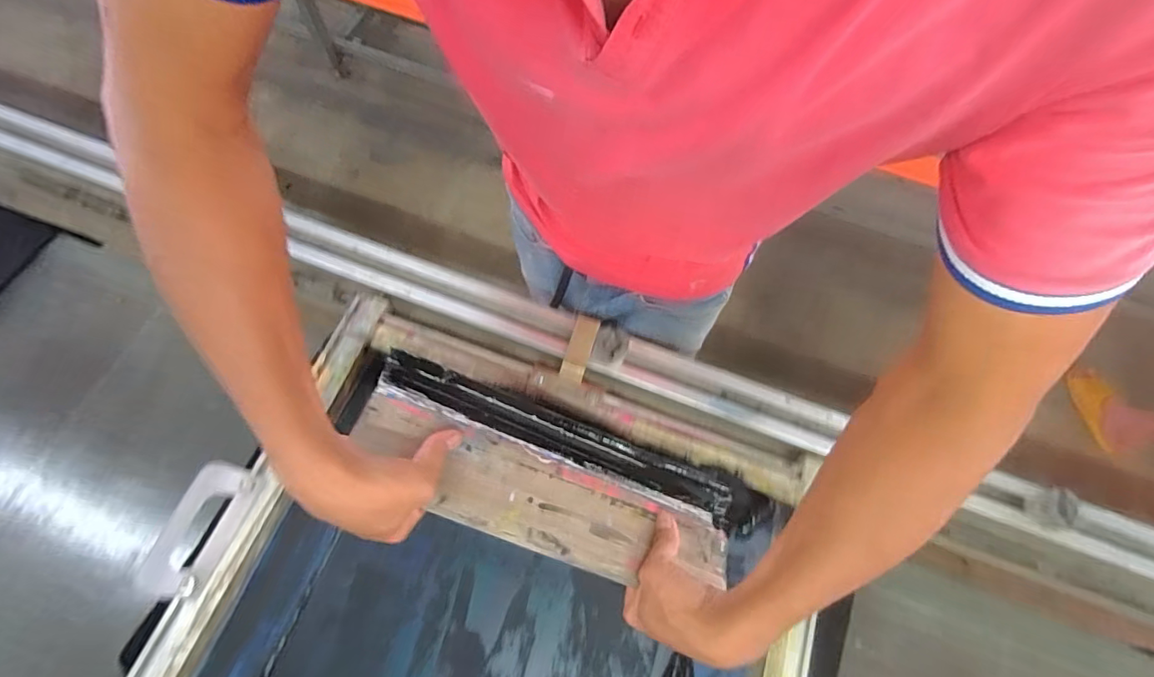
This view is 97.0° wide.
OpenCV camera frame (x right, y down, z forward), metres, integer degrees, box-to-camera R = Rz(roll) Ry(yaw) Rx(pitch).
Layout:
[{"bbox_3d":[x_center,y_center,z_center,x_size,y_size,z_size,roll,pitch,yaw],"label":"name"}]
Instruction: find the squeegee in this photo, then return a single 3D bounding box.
[{"bbox_3d":[-0.022,0.127,0.461,0.346,0.039,0.119,24,67,-9],"label":"squeegee"}]

